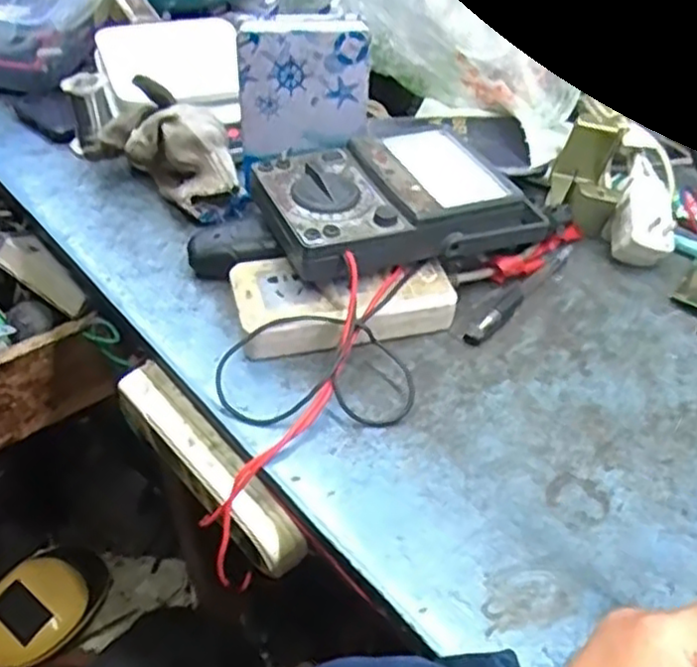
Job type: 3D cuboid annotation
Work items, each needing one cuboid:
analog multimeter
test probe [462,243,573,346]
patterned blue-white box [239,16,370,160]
[{"bbox_3d":[0.034,-0.102,0.530,0.189,0.045,0.121,-17,49,-20],"label":"analog multimeter"},{"bbox_3d":[0.131,-0.033,0.548,0.015,0.009,0.141,32,53,25],"label":"test probe"},{"bbox_3d":[-0.035,-0.188,0.561,0.094,0.100,0.029,-6,46,-10],"label":"patterned blue-white box"}]

